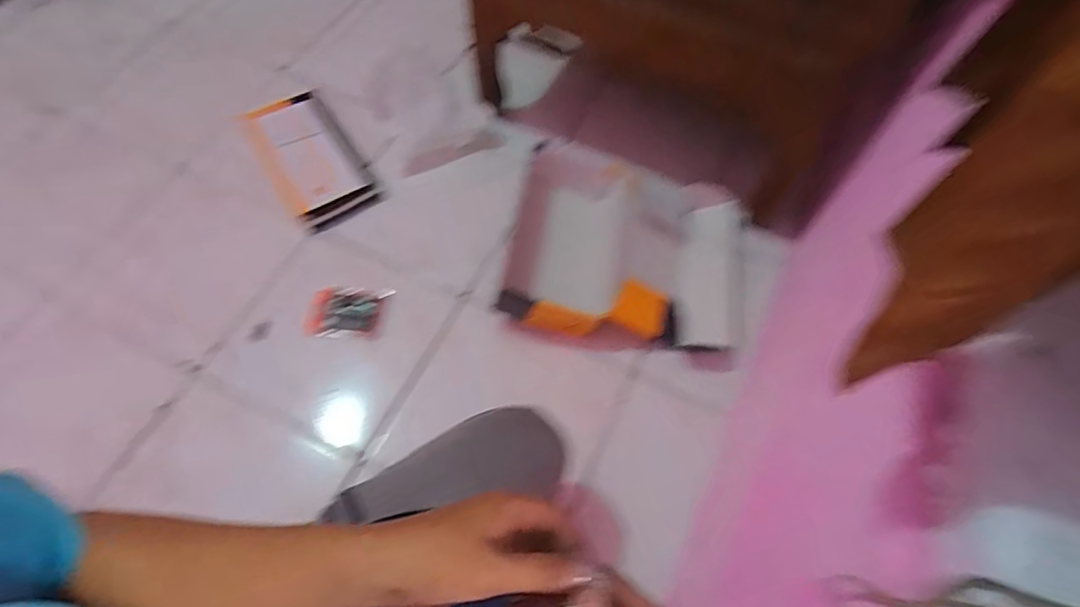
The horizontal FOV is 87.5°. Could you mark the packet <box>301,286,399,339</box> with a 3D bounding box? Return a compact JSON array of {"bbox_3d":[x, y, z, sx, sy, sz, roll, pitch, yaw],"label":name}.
[{"bbox_3d":[-0.313,0.015,0.917,0.130,0.018,0.090,-1,57,11],"label":"packet"}]

